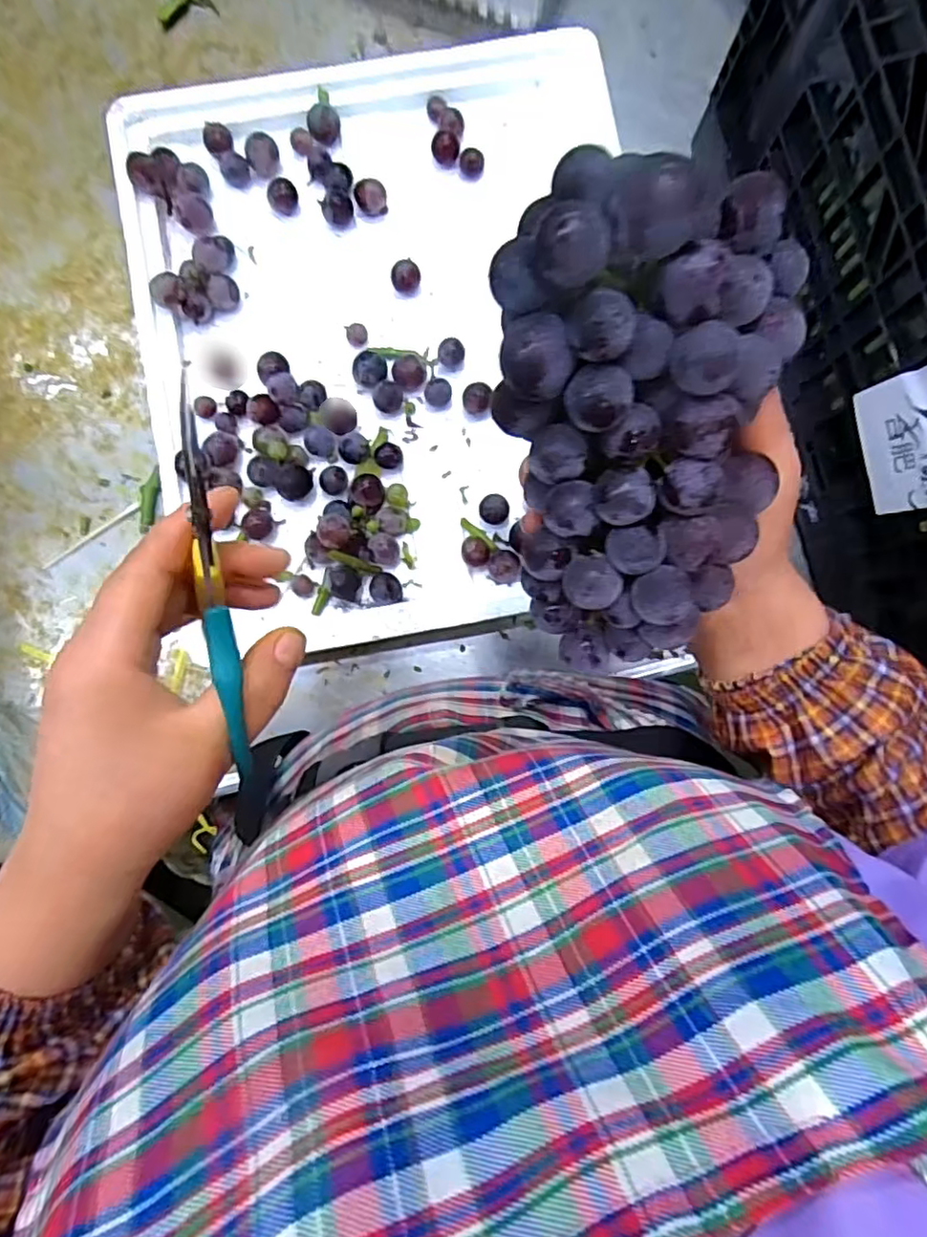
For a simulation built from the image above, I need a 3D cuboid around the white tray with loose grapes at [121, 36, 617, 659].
[{"bbox_3d":[-0.057,-0.213,0.476,0.353,0.041,0.450,-8,85,0],"label":"white tray with loose grapes"}]

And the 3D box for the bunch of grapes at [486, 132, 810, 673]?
[{"bbox_3d":[0.062,-0.064,0.246,0.111,0.085,0.181,3,118,13],"label":"bunch of grapes"}]

